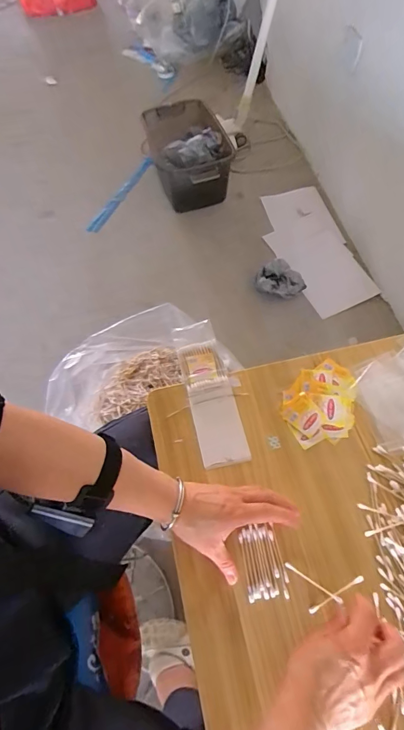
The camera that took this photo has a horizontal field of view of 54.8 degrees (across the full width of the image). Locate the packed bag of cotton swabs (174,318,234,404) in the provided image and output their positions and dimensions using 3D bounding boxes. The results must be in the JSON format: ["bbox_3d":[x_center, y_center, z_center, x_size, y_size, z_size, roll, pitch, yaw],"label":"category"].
[{"bbox_3d":[-0.002,-0.009,0.621,0.067,0.016,0.144,-12,63,-6],"label":"packed bag of cotton swabs"}]

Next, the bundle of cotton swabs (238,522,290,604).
[{"bbox_3d":[0.074,0.240,0.474,0.048,0.004,0.077,-7,63,-4],"label":"bundle of cotton swabs"}]

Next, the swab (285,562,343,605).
[{"bbox_3d":[0.131,0.258,0.464,0.070,0.004,0.007,29,66,17],"label":"swab"}]

